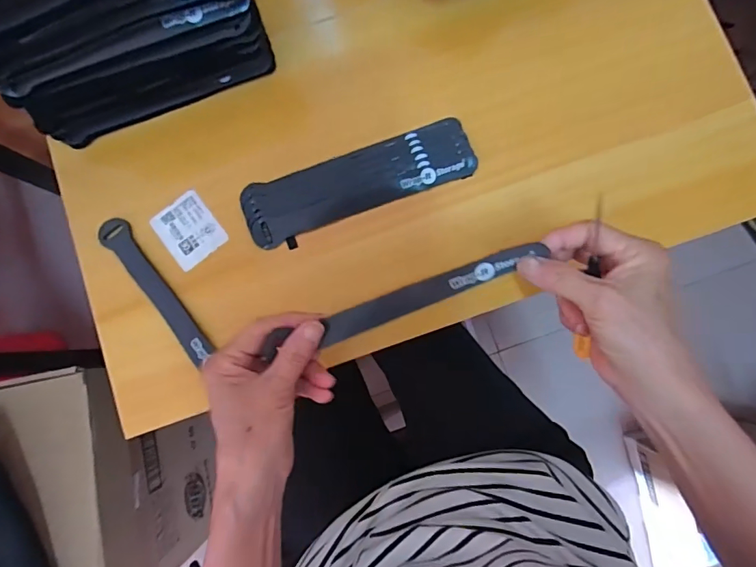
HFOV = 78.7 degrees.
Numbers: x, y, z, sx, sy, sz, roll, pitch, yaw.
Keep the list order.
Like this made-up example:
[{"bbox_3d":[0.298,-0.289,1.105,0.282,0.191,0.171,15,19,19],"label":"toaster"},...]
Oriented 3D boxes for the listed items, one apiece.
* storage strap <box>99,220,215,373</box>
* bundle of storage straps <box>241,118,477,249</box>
[{"bbox_3d":[-0.192,0.006,0.397,0.024,0.005,0.152,-35,79,-14],"label":"storage strap"},{"bbox_3d":[-0.017,-0.088,0.404,0.198,0.016,0.058,-18,84,1],"label":"bundle of storage straps"}]

